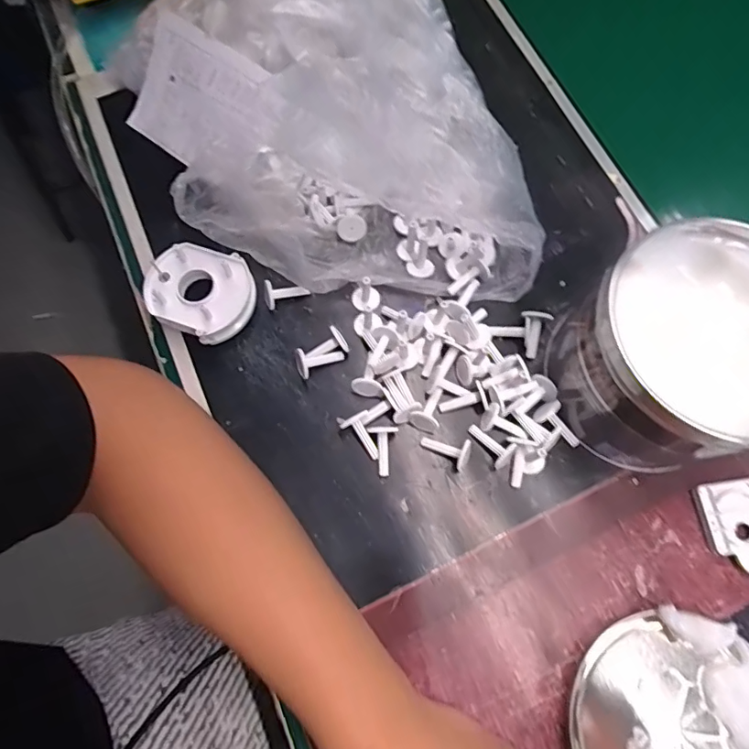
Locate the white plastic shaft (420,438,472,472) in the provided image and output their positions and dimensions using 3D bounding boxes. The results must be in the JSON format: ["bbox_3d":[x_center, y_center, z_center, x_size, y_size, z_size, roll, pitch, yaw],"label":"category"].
[{"bbox_3d":[0.048,0.051,0.341,0.033,0.018,0.017,16,72,25],"label":"white plastic shaft"}]

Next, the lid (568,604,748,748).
[{"bbox_3d":[0.174,0.201,0.288,0.122,0.022,0.113,0,72,-1],"label":"lid"}]

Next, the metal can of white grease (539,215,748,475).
[{"bbox_3d":[0.187,-0.011,0.313,0.127,0.100,0.125,0,72,-1],"label":"metal can of white grease"}]

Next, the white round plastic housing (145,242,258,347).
[{"bbox_3d":[-0.120,-0.056,0.360,0.071,0.031,0.061,26,74,6],"label":"white round plastic housing"}]

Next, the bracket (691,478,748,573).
[{"bbox_3d":[0.236,0.098,0.328,0.043,0.009,0.057,-10,73,-4],"label":"bracket"}]

